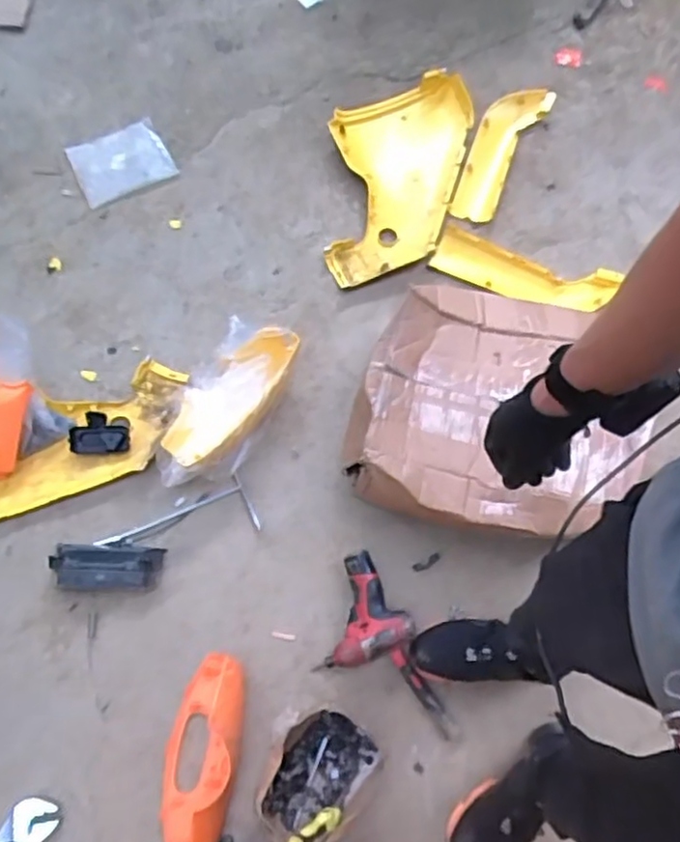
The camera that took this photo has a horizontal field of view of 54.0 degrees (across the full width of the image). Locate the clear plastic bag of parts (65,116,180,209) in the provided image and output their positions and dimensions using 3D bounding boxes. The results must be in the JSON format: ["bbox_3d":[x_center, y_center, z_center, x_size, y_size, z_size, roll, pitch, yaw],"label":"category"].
[{"bbox_3d":[-0.510,-0.610,1.548,0.212,0.020,0.188,-25,72,-12],"label":"clear plastic bag of parts"}]

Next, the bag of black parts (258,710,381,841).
[{"bbox_3d":[-0.039,0.560,1.052,0.158,0.099,0.205,41,72,12],"label":"bag of black parts"}]

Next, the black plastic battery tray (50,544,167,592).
[{"bbox_3d":[-0.409,0.258,1.176,0.182,0.060,0.078,2,69,-2],"label":"black plastic battery tray"}]

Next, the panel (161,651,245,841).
[{"bbox_3d":[-0.216,0.528,1.048,0.125,0.121,0.307,8,69,1],"label":"panel"}]

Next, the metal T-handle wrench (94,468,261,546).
[{"bbox_3d":[-0.296,0.201,1.226,0.279,0.034,0.112,-25,72,-11],"label":"metal T-handle wrench"}]

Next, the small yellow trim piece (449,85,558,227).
[{"bbox_3d":[0.366,-0.638,1.558,0.125,0.032,0.408,27,70,8],"label":"small yellow trim piece"}]

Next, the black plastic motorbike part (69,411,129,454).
[{"bbox_3d":[-0.456,0.022,1.267,0.102,0.028,0.077,-2,69,-3],"label":"black plastic motorbike part"}]

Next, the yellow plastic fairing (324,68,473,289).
[{"bbox_3d":[0.115,-0.569,1.530,0.316,0.062,0.587,15,69,3],"label":"yellow plastic fairing"}]

